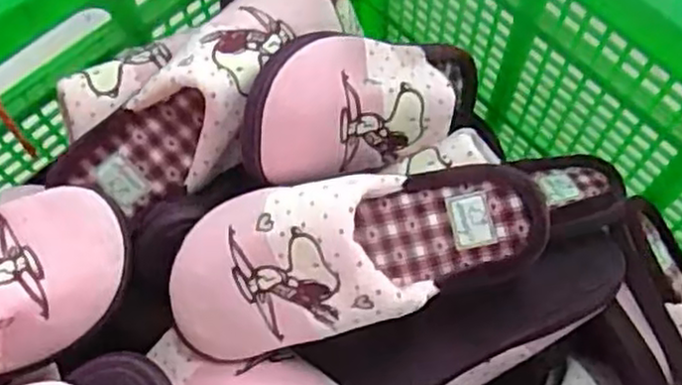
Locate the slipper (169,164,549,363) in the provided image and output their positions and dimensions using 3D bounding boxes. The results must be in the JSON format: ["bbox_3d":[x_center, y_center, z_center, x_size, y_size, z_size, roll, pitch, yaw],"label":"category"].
[{"bbox_3d":[0.008,0.034,0.456,0.245,0.071,0.099,-10,67,-2],"label":"slipper"}]

